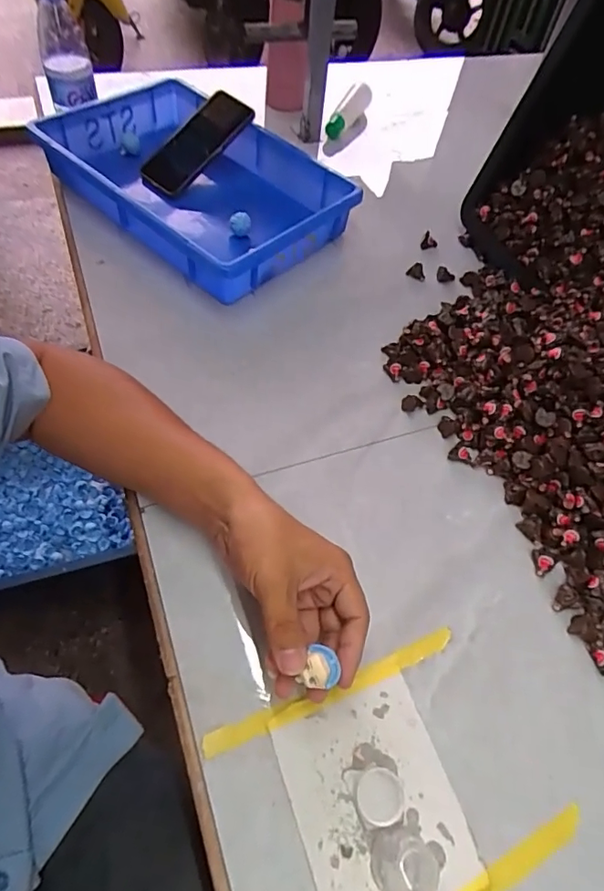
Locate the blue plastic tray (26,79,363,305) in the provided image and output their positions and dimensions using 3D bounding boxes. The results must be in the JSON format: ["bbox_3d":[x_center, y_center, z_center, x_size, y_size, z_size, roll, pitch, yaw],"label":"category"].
[{"bbox_3d":[-0.137,-0.341,0.671,0.358,0.090,0.244,39,61,18],"label":"blue plastic tray"}]

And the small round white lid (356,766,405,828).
[{"bbox_3d":[0.052,0.236,0.346,0.031,0.012,0.032,11,56,1],"label":"small round white lid"}]

